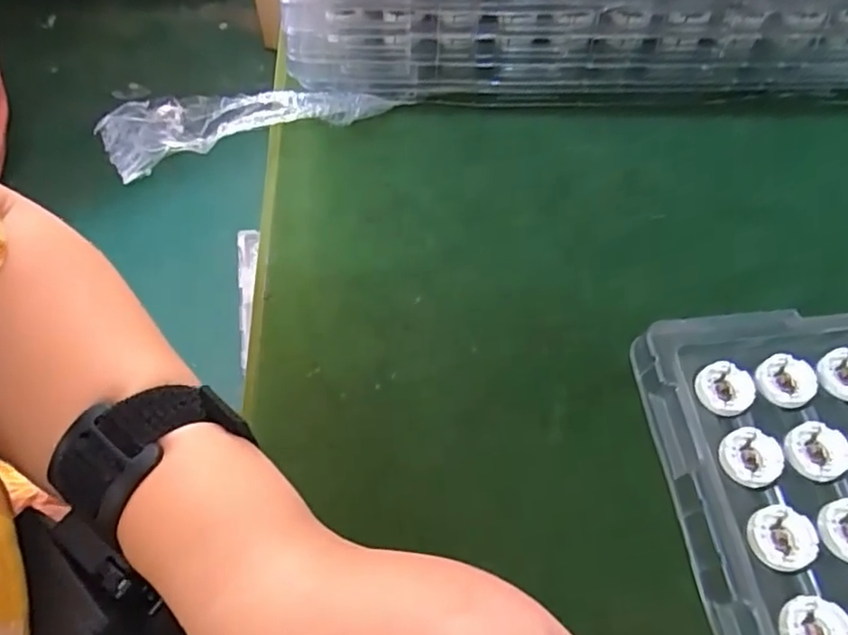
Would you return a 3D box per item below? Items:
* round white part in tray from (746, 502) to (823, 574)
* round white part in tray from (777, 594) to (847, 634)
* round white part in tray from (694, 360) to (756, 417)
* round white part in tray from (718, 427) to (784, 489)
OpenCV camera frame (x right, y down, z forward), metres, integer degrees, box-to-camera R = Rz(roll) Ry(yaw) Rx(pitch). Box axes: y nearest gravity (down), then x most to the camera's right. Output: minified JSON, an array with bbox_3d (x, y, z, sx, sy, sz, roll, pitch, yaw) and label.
[{"bbox_3d":[0.135,0.083,0.233,0.023,0.005,0.023,-8,59,-2],"label":"round white part in tray"},{"bbox_3d":[0.138,0.110,0.216,0.023,0.004,0.023,-1,59,2],"label":"round white part in tray"},{"bbox_3d":[0.129,0.030,0.265,0.023,0.004,0.025,-1,59,2],"label":"round white part in tray"},{"bbox_3d":[0.132,0.056,0.250,0.024,0.004,0.023,-1,59,2],"label":"round white part in tray"}]

